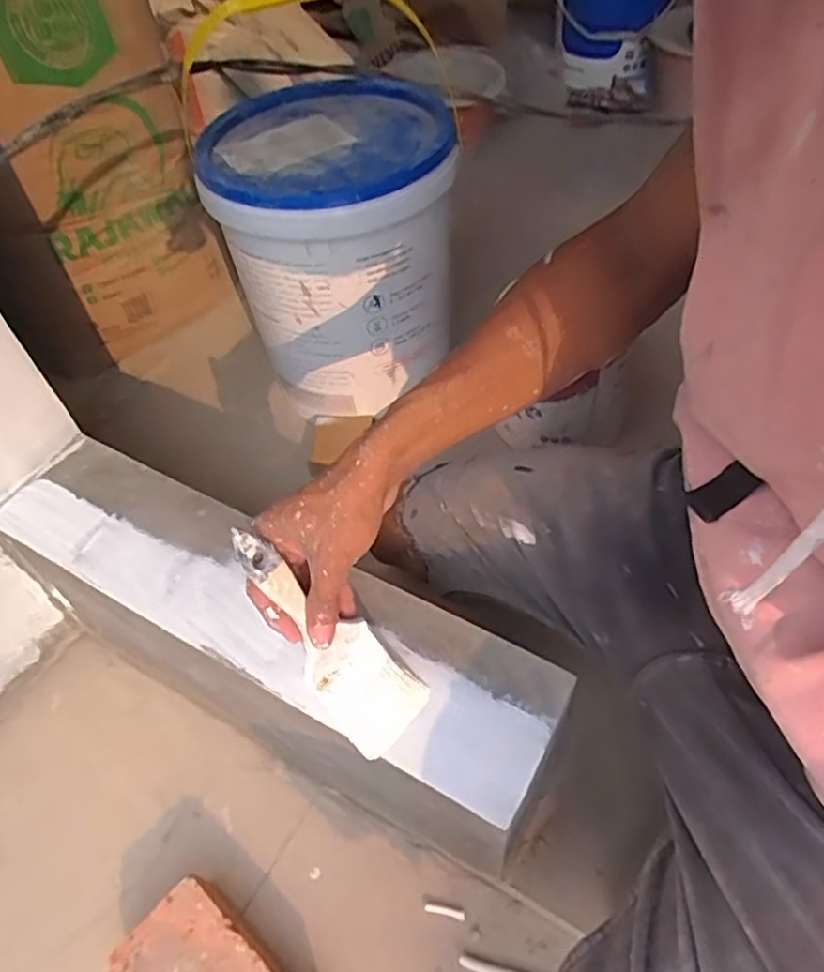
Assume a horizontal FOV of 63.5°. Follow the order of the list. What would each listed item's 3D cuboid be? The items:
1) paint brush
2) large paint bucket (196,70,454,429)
[{"bbox_3d":[-0.061,0.107,0.476,0.065,0.196,0.016,-44,23,-26],"label":"paint brush"},{"bbox_3d":[-0.089,-0.314,0.902,0.276,0.317,0.291,-7,51,1],"label":"large paint bucket"}]

